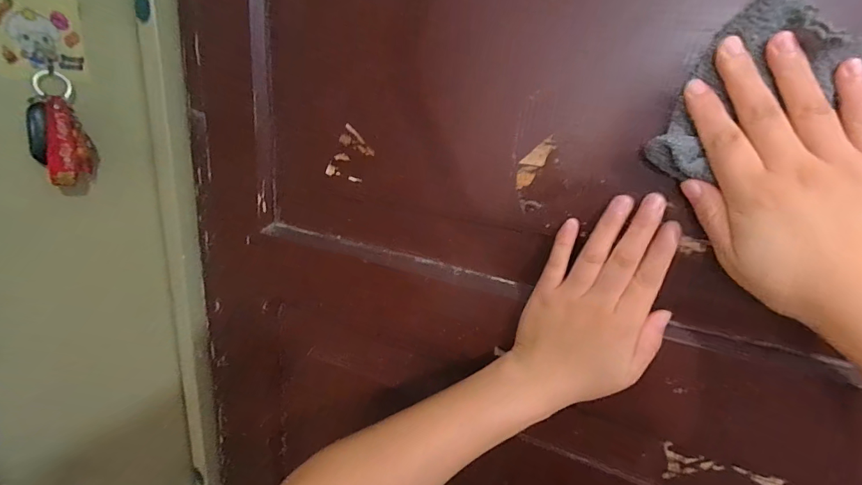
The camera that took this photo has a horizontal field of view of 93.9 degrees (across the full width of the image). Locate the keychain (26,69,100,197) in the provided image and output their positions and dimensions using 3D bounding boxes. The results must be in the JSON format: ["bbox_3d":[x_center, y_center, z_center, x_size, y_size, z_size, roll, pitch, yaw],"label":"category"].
[{"bbox_3d":[-0.400,-0.112,0.437,0.053,0.124,0.068,-10,23,-38],"label":"keychain"}]

